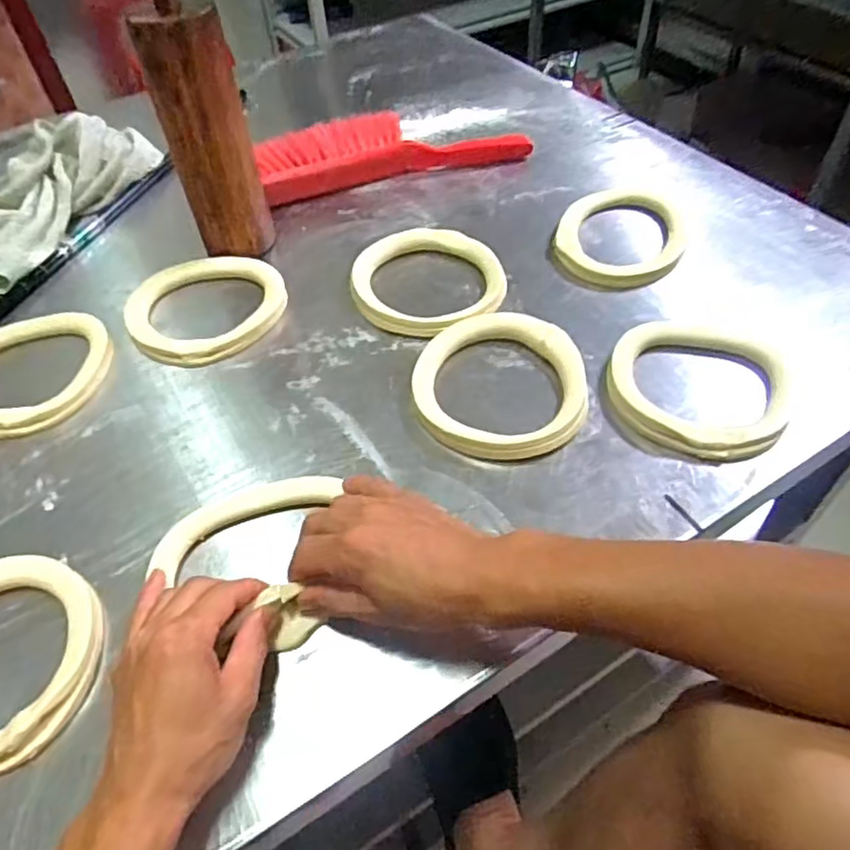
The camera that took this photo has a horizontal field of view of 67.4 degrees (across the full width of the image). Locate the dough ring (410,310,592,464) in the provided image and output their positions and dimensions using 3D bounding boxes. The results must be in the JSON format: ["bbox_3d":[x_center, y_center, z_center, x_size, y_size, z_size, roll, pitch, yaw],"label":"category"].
[{"bbox_3d":[0.066,-0.036,0.555,0.147,0.022,0.156,-2,50,3],"label":"dough ring"}]

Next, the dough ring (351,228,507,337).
[{"bbox_3d":[0.004,-0.151,0.661,0.156,0.023,0.156,-2,50,3],"label":"dough ring"}]

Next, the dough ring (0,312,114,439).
[{"bbox_3d":[-0.381,-0.048,0.604,0.149,0.021,0.147,-2,50,3],"label":"dough ring"}]

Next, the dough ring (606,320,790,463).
[{"bbox_3d":[0.228,-0.032,0.536,0.145,0.028,0.124,20,54,20],"label":"dough ring"}]

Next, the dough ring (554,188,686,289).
[{"bbox_3d":[0.214,-0.209,0.697,0.133,0.017,0.181,16,53,17],"label":"dough ring"}]

